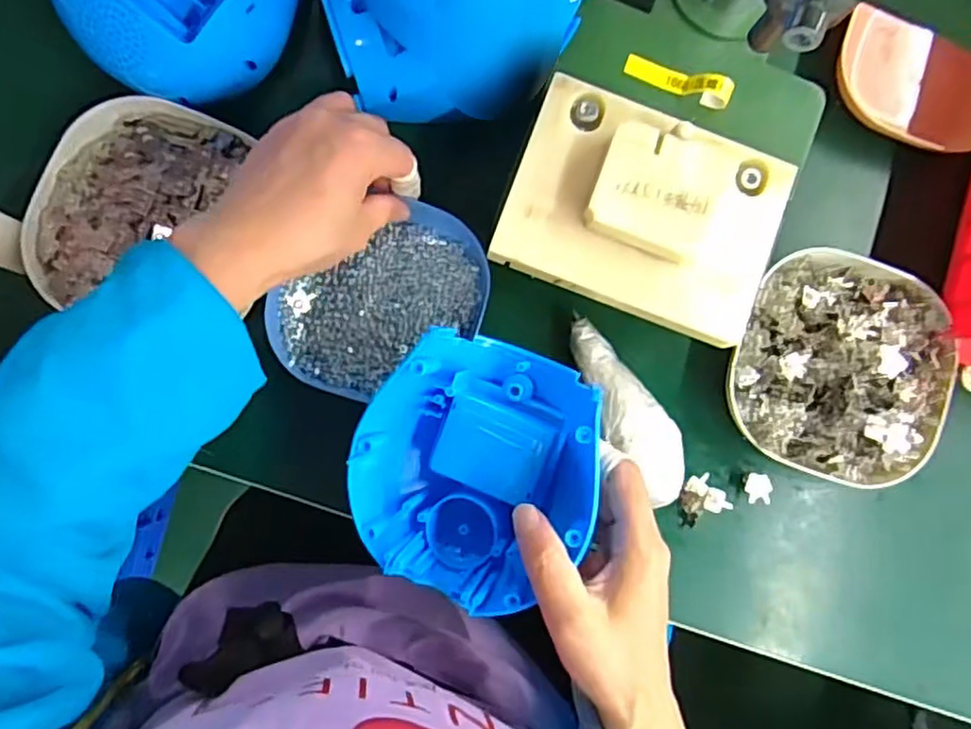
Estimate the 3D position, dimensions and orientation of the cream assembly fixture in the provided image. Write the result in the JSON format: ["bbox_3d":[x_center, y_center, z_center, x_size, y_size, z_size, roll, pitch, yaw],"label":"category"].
[{"bbox_3d":[0.091,-0.087,0.375,0.146,0.037,0.106,20,84,-2],"label":"cream assembly fixture"}]

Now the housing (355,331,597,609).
[{"bbox_3d":[-0.006,0.057,0.370,0.127,0.079,0.139,10,85,-3],"label":"housing"}]

